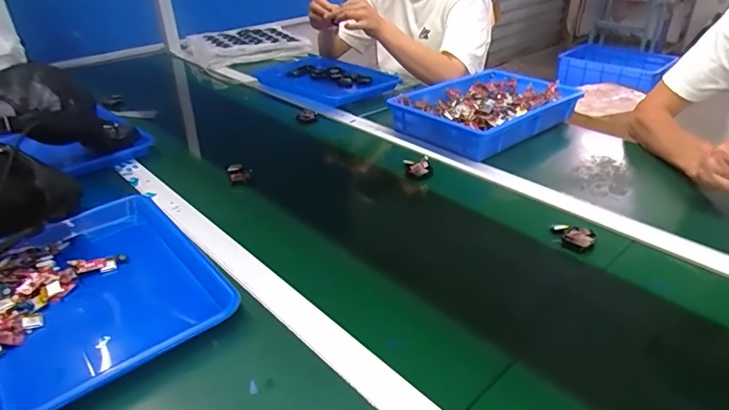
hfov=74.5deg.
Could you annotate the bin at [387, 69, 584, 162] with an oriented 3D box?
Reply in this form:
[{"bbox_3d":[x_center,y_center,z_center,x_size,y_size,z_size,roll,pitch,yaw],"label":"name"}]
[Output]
[{"bbox_3d":[0.242,-0.198,0.967,0.340,0.053,0.240,-26,39,-31],"label":"bin"}]

